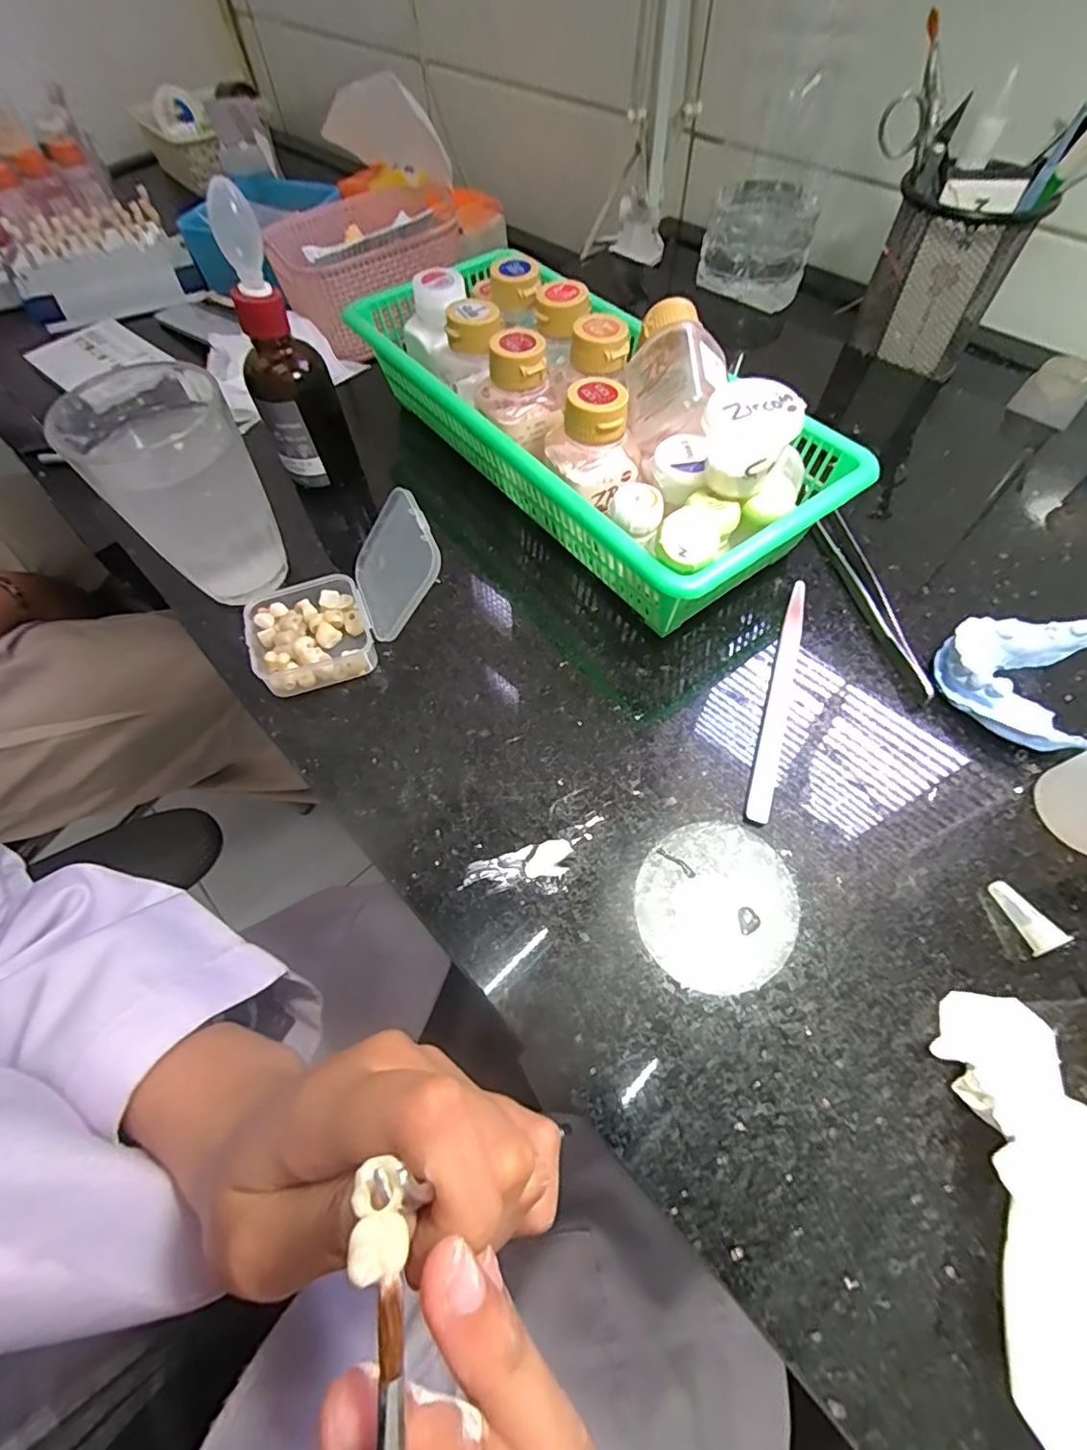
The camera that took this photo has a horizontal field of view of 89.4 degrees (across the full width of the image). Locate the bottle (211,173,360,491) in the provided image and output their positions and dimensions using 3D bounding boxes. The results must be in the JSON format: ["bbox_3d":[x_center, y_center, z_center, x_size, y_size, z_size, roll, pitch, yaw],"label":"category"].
[{"bbox_3d":[-0.135,-0.185,0.288,0.041,0.136,0.040,-26,63,-11],"label":"bottle"}]

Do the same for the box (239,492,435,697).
[{"bbox_3d":[-0.096,-0.060,0.258,0.095,0.057,0.054,-18,61,-7],"label":"box"}]

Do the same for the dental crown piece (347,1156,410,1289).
[{"bbox_3d":[-0.028,0.085,0.095,0.009,0.005,0.015,-11,61,-3],"label":"dental crown piece"}]

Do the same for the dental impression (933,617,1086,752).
[{"bbox_3d":[0.214,-0.025,0.247,0.061,0.021,0.068,39,69,22],"label":"dental impression"}]

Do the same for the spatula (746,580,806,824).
[{"bbox_3d":[0.111,-0.017,0.256,0.010,0.004,0.135,17,63,12],"label":"spatula"}]

